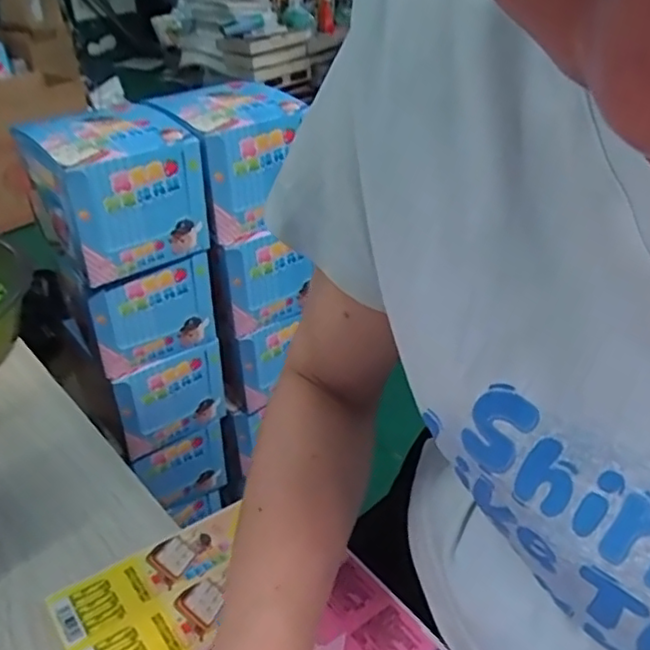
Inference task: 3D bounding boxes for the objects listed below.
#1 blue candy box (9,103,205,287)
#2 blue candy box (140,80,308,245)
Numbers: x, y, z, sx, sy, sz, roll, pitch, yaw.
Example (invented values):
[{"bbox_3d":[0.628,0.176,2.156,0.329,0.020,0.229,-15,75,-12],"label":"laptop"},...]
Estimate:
[{"bbox_3d":[-0.226,-0.145,0.696,0.144,0.131,0.123,-28,43,-32],"label":"blue candy box"},{"bbox_3d":[-0.103,-0.200,0.769,0.149,0.130,0.122,-26,42,-31],"label":"blue candy box"}]

